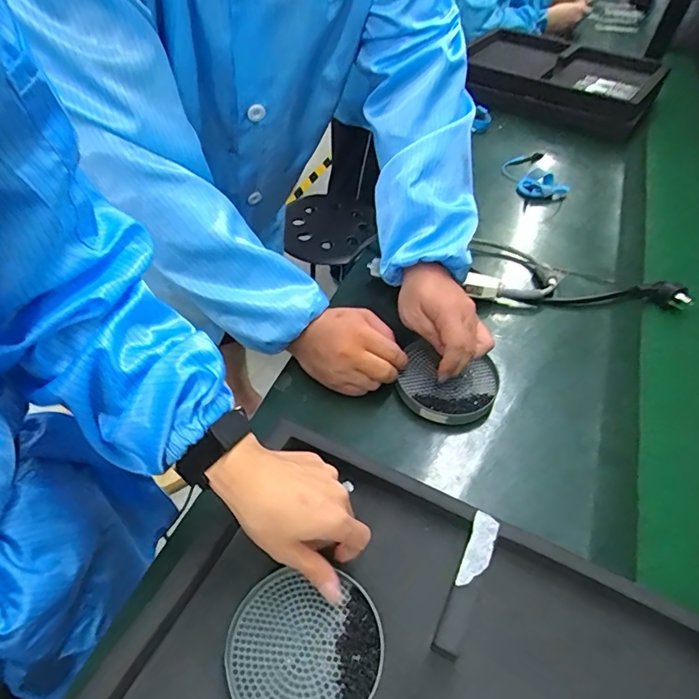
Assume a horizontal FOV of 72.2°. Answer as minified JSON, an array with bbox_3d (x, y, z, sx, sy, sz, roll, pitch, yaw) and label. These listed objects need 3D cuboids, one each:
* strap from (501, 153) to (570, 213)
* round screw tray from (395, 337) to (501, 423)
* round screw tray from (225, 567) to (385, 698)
[{"bbox_3d":[0.324,-0.307,0.858,0.085,0.041,0.167,-6,50,-7],"label":"strap"},{"bbox_3d":[0.109,0.039,0.539,0.107,0.018,0.099,1,49,-1],"label":"round screw tray"},{"bbox_3d":[-0.034,0.226,0.357,0.113,0.010,0.102,1,49,-1],"label":"round screw tray"}]

